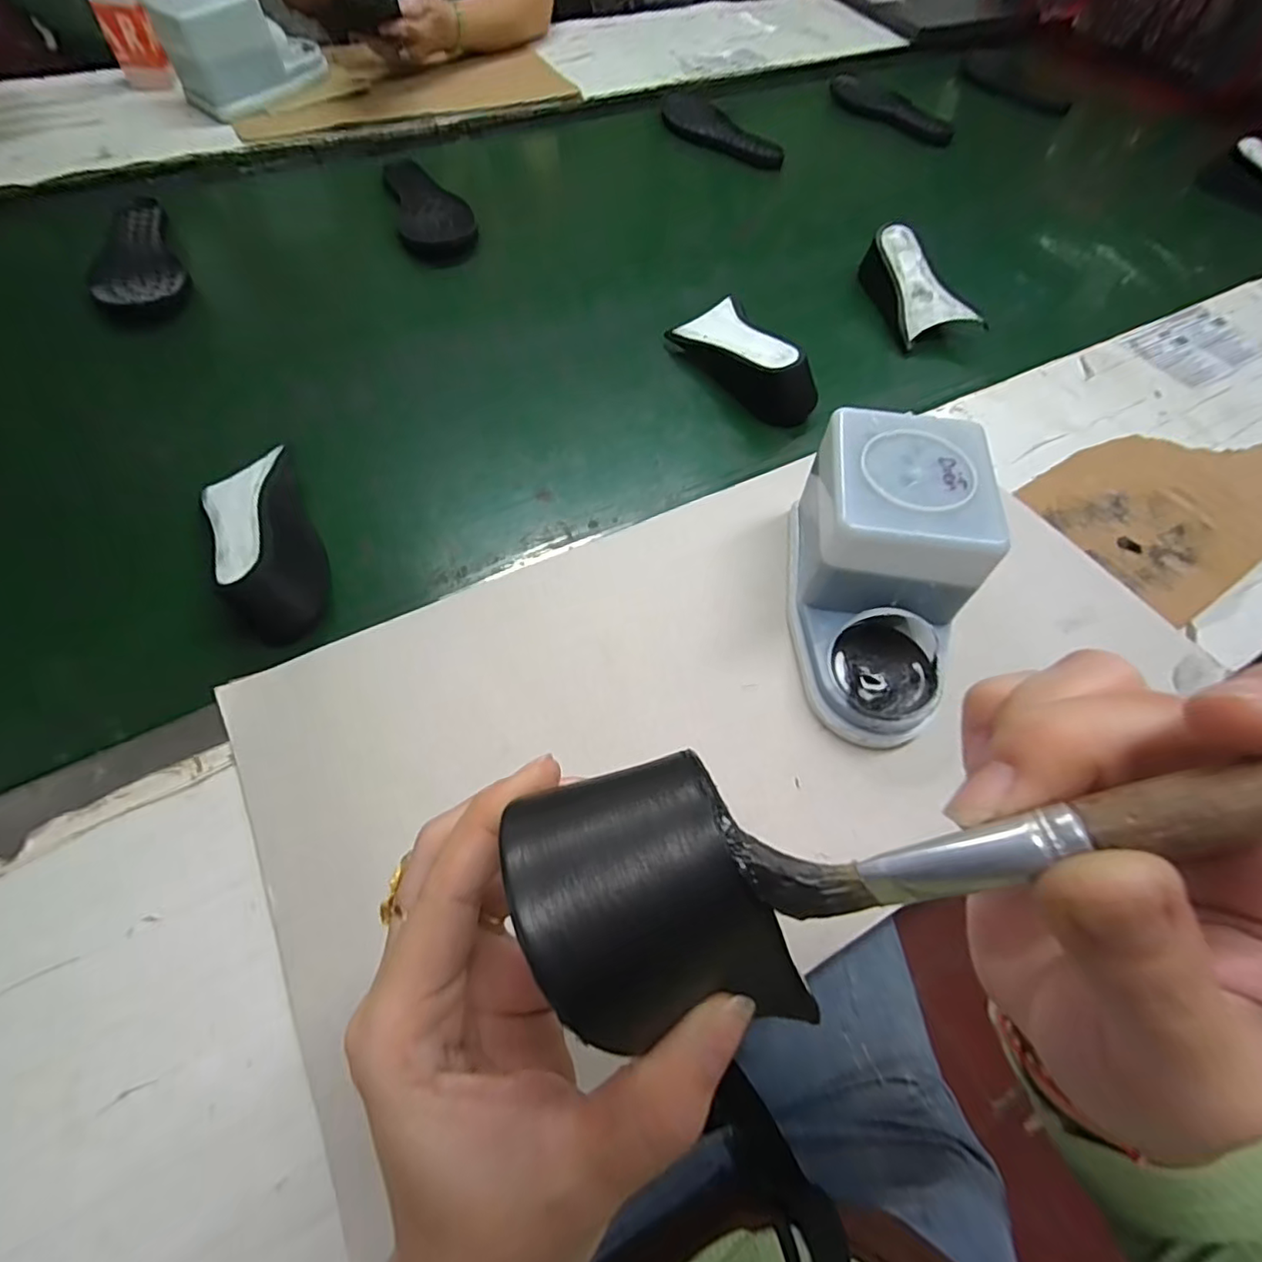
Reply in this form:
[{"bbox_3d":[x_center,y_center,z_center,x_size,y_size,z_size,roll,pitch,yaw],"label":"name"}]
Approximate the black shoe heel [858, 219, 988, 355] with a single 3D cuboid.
[{"bbox_3d":[0.312,-0.370,0.635,0.086,0.060,0.145,-5,60,-4],"label":"black shoe heel"}]

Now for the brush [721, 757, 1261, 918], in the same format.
[{"bbox_3d":[0.084,0.026,0.093,0.140,0.012,0.016,-23,57,24],"label":"brush"}]

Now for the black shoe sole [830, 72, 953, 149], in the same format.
[{"bbox_3d":[0.399,-0.821,0.931,0.094,0.020,0.276,-26,64,-17],"label":"black shoe sole"}]

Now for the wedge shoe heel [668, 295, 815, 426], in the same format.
[{"bbox_3d":[0.112,-0.261,0.560,0.066,0.054,0.170,-29,64,-17],"label":"wedge shoe heel"}]

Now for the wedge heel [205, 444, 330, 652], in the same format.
[{"bbox_3d":[-0.269,-0.067,0.433,0.064,0.050,0.157,-23,63,-14],"label":"wedge heel"}]

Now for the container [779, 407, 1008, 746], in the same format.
[{"bbox_3d":[0.160,-0.033,0.372,0.107,0.105,0.188,7,60,3],"label":"container"}]

